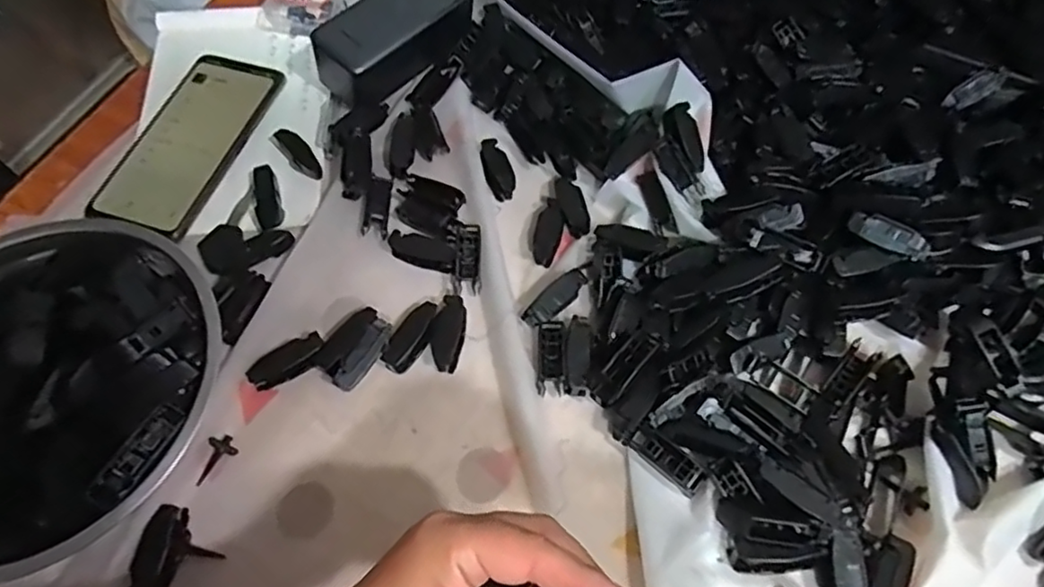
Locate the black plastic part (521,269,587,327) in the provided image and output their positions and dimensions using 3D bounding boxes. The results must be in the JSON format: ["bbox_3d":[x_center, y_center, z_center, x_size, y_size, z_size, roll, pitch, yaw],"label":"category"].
[{"bbox_3d":[0.023,0.004,0.421,0.016,0.016,0.049,40,71,20],"label":"black plastic part"}]

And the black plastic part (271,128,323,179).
[{"bbox_3d":[-0.170,-0.107,0.481,0.019,0.006,0.055,-36,67,-15],"label":"black plastic part"}]

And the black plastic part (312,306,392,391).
[{"bbox_3d":[-0.107,0.035,0.412,0.036,0.016,0.050,38,70,19],"label":"black plastic part"}]

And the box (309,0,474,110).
[{"bbox_3d":[-0.099,-0.206,0.503,0.058,0.046,0.126,38,70,19],"label":"box"}]

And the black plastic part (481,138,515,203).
[{"bbox_3d":[-0.018,-0.094,0.477,0.020,0.009,0.049,-16,78,-6],"label":"black plastic part"}]

